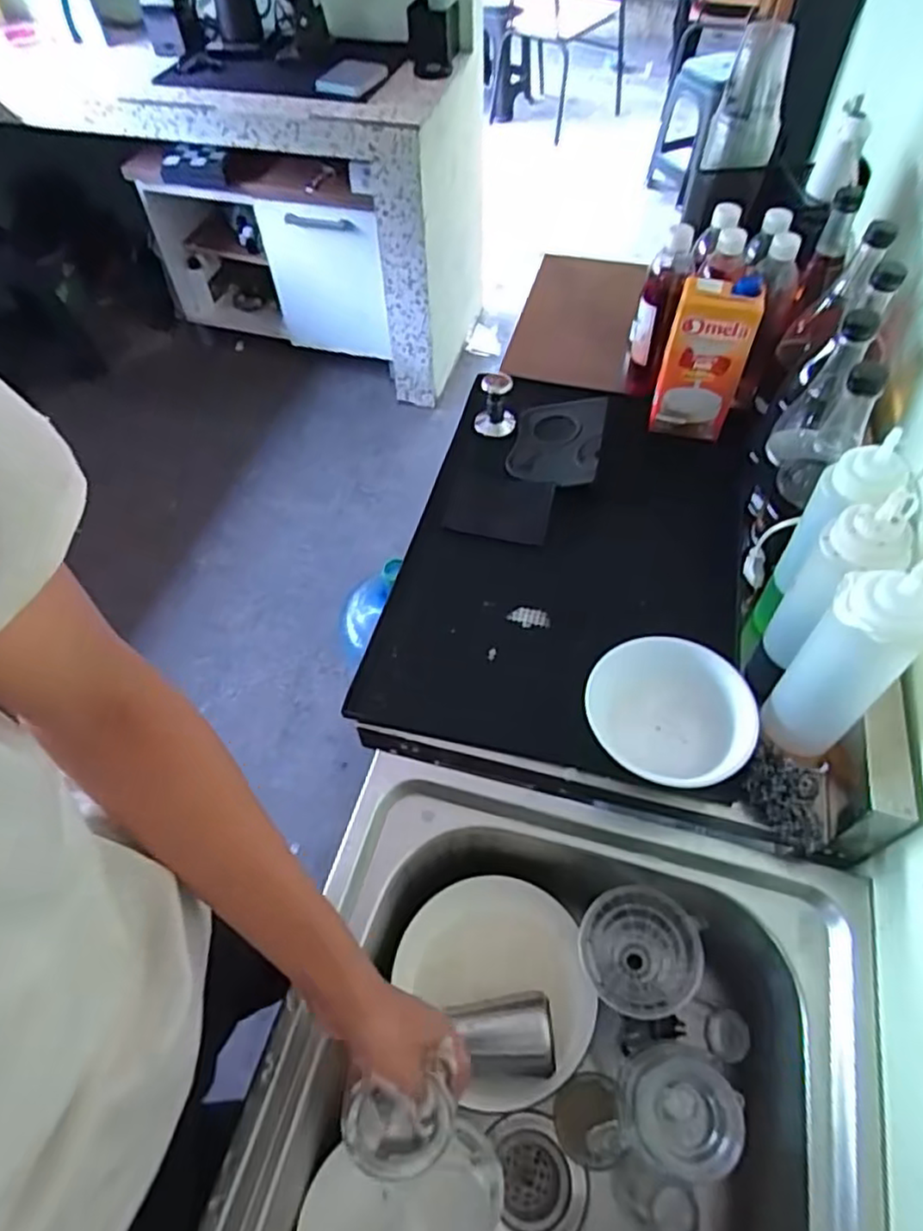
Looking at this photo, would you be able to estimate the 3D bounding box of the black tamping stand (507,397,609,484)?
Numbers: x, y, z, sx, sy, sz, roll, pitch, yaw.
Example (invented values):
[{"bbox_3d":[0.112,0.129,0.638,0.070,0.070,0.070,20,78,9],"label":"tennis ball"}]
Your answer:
[{"bbox_3d":[0.130,-0.243,0.938,0.116,0.016,0.164,10,56,9],"label":"black tamping stand"}]

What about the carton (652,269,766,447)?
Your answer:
[{"bbox_3d":[0.314,-0.330,0.890,0.100,0.183,0.068,20,58,15],"label":"carton"}]

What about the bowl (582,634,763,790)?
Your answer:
[{"bbox_3d":[0.206,0.103,0.669,0.149,0.061,0.147,-1,55,1],"label":"bowl"}]

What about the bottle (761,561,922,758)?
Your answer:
[{"bbox_3d":[0.327,0.042,0.587,0.073,0.222,0.064,39,64,25],"label":"bottle"}]

